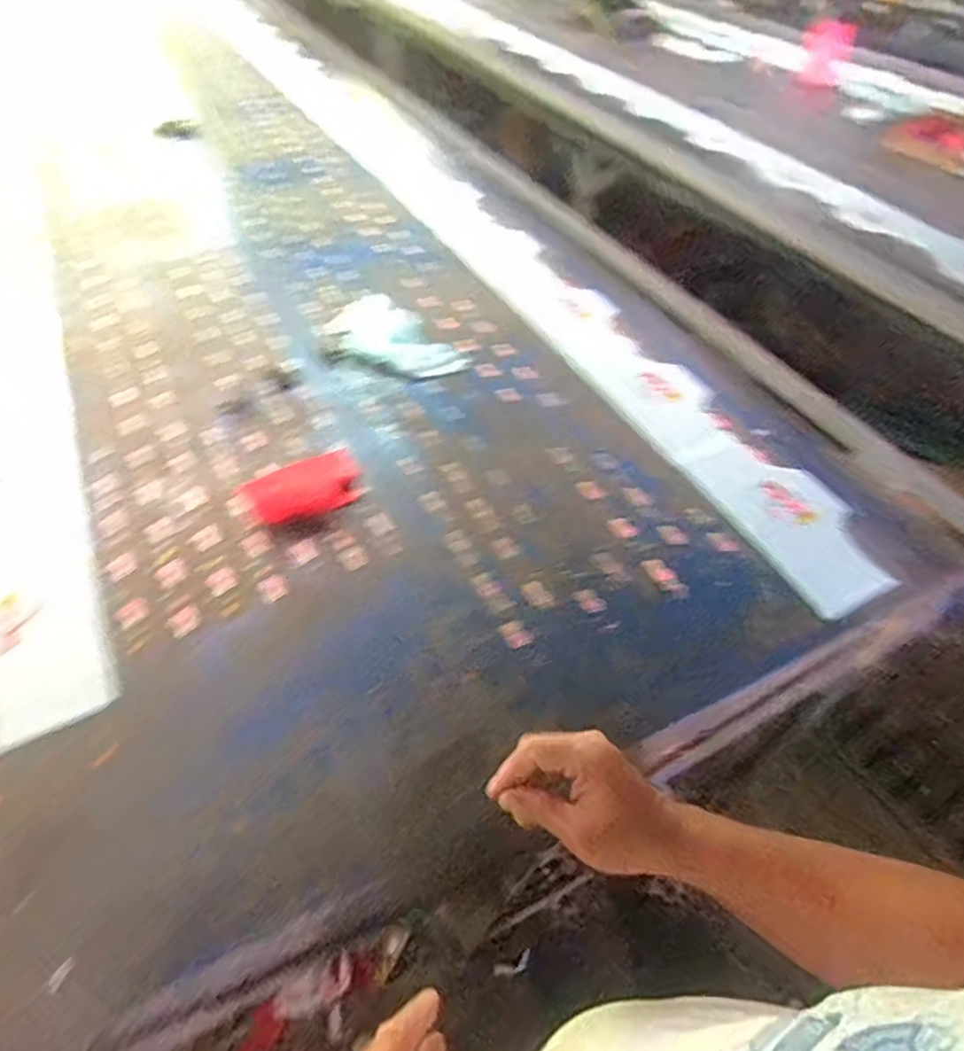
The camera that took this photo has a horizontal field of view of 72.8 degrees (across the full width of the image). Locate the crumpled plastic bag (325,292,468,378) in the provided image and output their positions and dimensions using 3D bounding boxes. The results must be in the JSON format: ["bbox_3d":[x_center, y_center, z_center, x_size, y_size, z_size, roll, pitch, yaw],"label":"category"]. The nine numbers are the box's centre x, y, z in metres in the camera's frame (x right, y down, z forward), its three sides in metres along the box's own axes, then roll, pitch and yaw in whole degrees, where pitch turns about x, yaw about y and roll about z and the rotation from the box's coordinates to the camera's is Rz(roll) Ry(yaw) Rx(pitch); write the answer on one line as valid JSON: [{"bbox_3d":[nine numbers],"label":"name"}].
[{"bbox_3d":[-0.144,-0.311,1.075,0.248,0.033,0.115,32,54,25],"label":"crumpled plastic bag"}]

